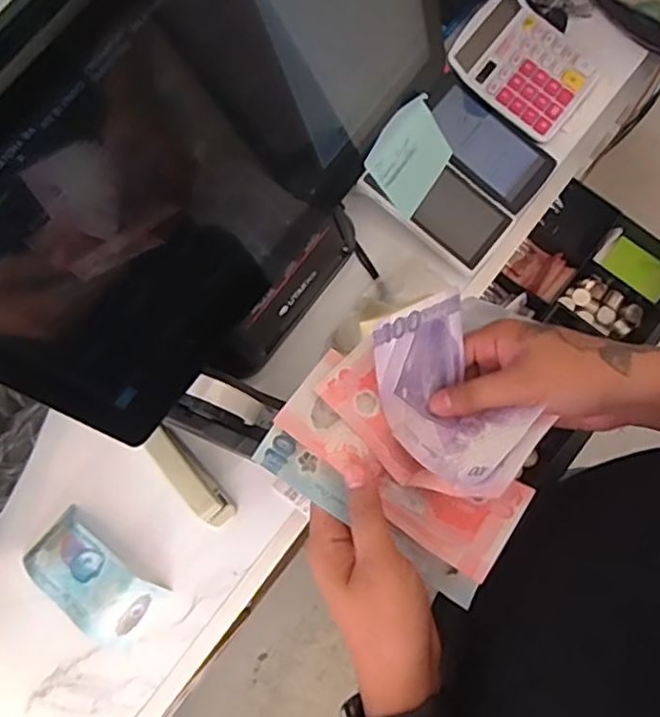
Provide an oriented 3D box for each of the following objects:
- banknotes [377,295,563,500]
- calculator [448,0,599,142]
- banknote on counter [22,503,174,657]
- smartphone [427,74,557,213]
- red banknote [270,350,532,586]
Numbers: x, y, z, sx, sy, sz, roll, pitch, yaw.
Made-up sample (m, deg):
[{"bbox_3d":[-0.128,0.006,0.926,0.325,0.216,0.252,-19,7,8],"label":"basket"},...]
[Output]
[{"bbox_3d":[0.072,0.025,0.383,0.072,0.055,0.109,-31,78,-6],"label":"banknotes"},{"bbox_3d":[0.213,-0.320,0.690,0.142,0.026,0.116,39,86,-3],"label":"calculator"},{"bbox_3d":[-0.225,0.207,0.595,0.129,0.034,0.068,37,80,9],"label":"banknote on counter"},{"bbox_3d":[0.165,-0.230,0.676,0.147,0.011,0.088,40,76,-2],"label":"smartphone"},{"bbox_3d":[0.043,0.062,0.388,0.152,0.023,0.064,36,80,3],"label":"red banknote"}]

